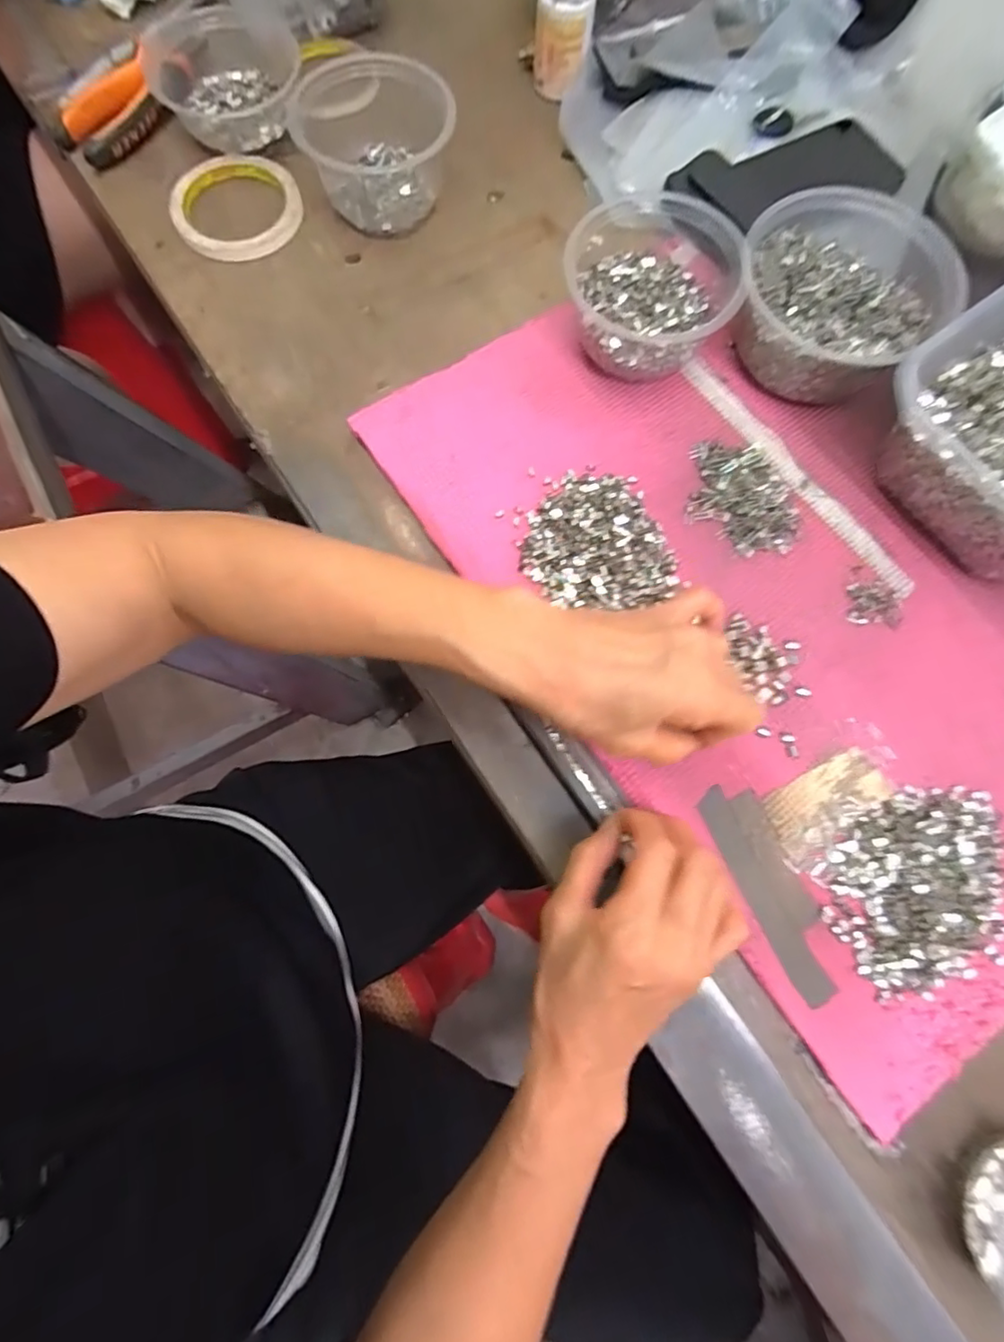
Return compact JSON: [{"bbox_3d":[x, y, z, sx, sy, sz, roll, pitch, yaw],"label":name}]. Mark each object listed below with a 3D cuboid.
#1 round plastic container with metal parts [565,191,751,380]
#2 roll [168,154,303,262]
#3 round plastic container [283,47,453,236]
[{"bbox_3d":[0.101,-0.256,0.400,0.109,0.062,0.101,1,75,-2],"label":"round plastic container with metal parts"},{"bbox_3d":[-0.207,-0.366,0.456,0.095,0.018,0.092,1,75,-2],"label":"roll"},{"bbox_3d":[-0.095,-0.402,0.446,0.106,0.064,0.114,0,77,1],"label":"round plastic container"}]

